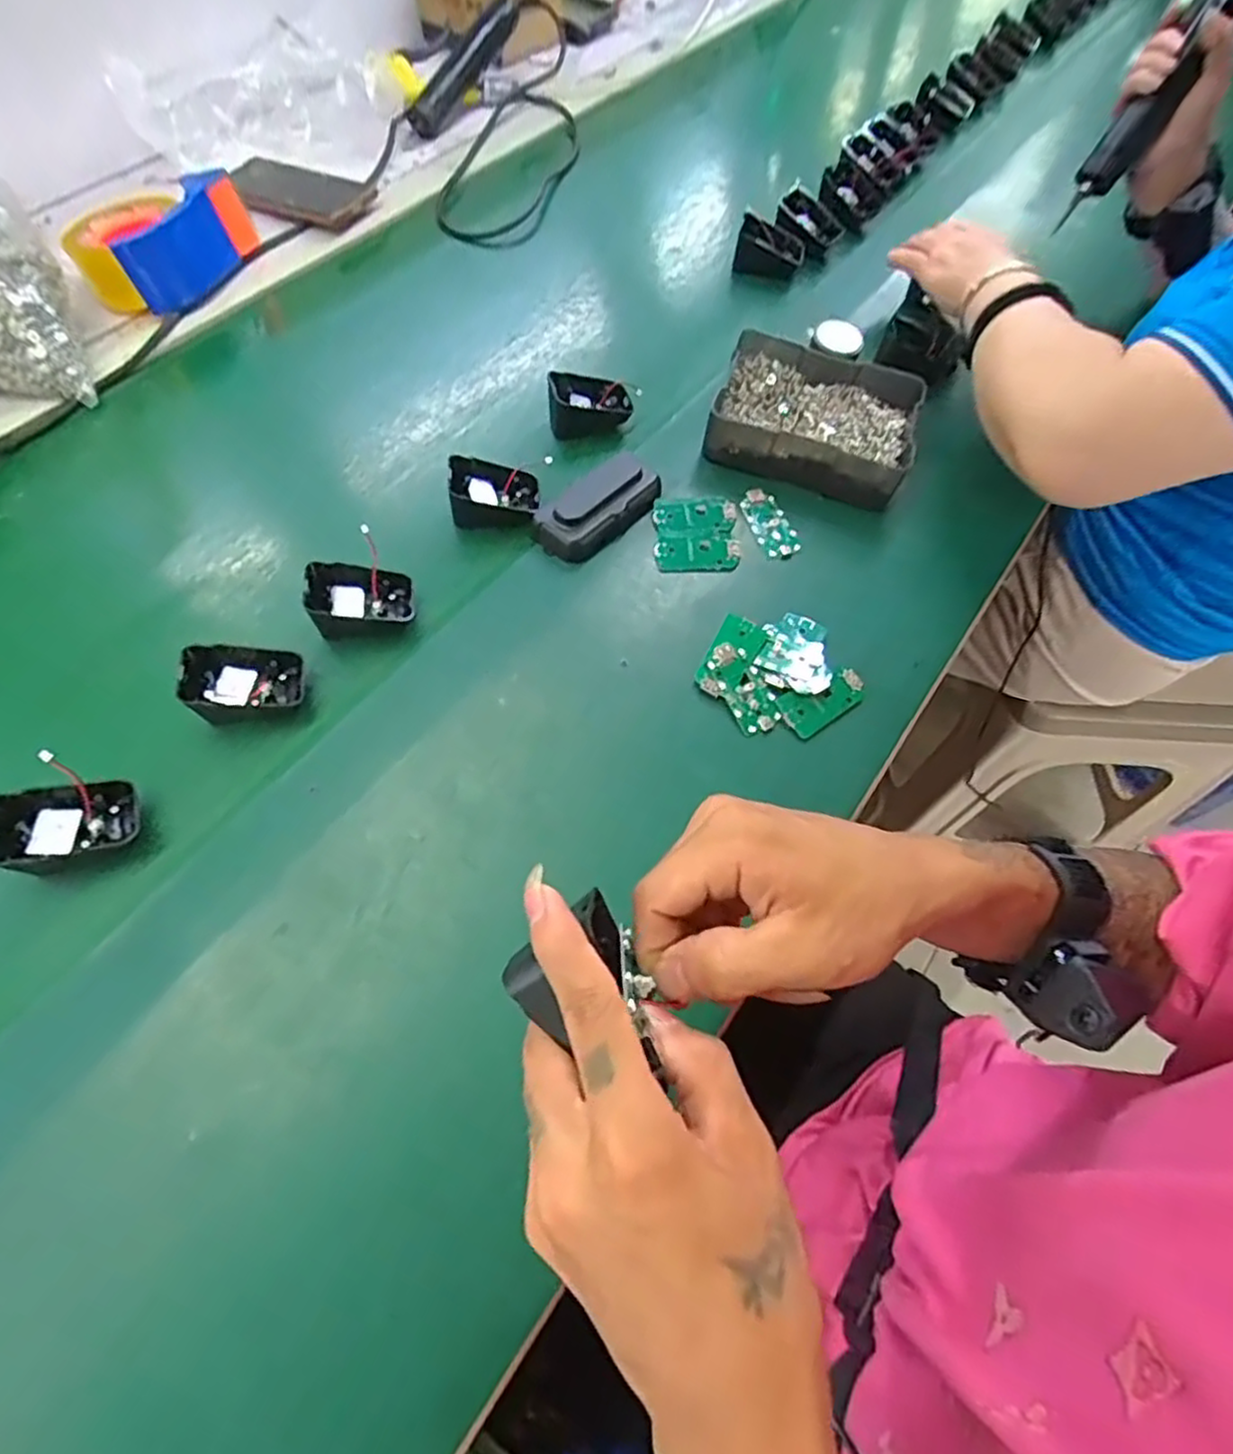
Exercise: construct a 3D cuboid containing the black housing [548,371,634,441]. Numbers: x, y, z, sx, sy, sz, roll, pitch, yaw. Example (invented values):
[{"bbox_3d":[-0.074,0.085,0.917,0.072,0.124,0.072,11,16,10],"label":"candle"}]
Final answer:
[{"bbox_3d":[-0.021,-0.273,0.591,0.071,0.036,0.049,-7,62,-6],"label":"black housing"}]

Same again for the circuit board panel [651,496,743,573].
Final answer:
[{"bbox_3d":[0.061,-0.150,0.541,0.065,0.007,0.069,2,66,-8],"label":"circuit board panel"}]

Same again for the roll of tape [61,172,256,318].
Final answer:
[{"bbox_3d":[-0.420,-0.450,0.650,0.102,0.069,0.156,38,67,16],"label":"roll of tape"}]

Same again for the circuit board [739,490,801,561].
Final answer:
[{"bbox_3d":[0.120,-0.161,0.551,0.031,0.005,0.063,-15,63,-10],"label":"circuit board"}]

